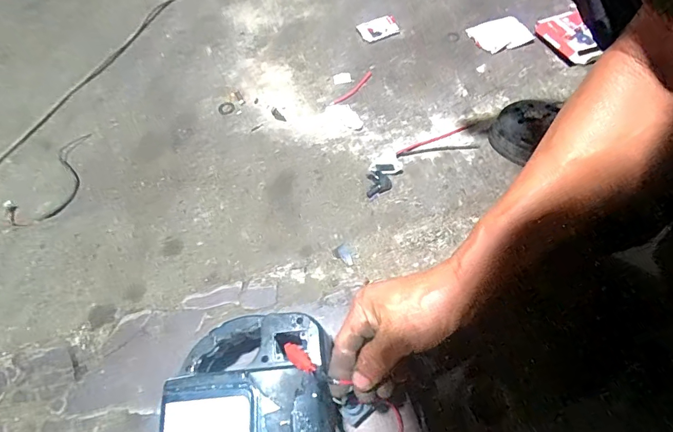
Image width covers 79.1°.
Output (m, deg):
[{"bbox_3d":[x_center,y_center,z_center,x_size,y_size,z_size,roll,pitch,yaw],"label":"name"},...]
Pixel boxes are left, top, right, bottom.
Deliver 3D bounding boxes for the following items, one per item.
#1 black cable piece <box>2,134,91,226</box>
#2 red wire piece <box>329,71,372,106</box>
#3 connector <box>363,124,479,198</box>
[{"bbox_3d":[-0.480,-0.070,0.698,0.102,0.016,0.201,17,66,10],"label":"black cable piece"},{"bbox_3d":[0.030,-0.228,0.733,0.098,0.004,0.019,-41,70,-15],"label":"red wire piece"},{"bbox_3d":[0.121,-0.089,0.604,0.183,0.020,0.052,-25,65,-7],"label":"connector"}]

